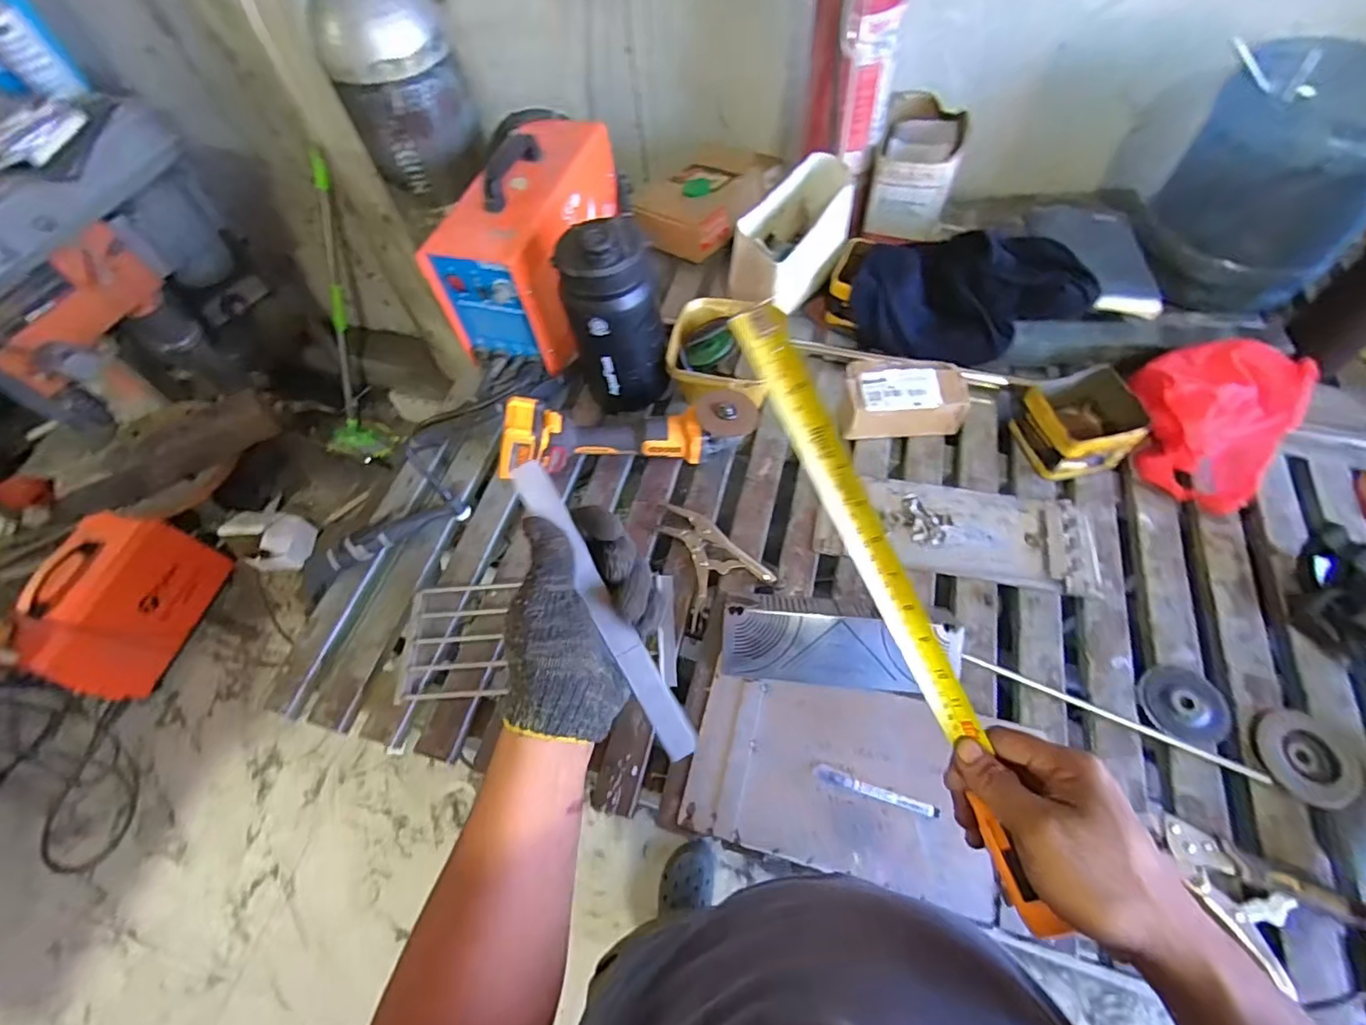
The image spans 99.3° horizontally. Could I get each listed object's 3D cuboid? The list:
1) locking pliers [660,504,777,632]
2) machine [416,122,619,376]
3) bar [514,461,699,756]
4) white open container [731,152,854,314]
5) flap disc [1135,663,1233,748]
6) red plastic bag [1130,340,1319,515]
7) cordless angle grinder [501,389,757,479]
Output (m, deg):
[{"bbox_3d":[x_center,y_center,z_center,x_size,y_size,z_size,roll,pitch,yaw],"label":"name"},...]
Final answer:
[{"bbox_3d":[0.026,0.057,0.813,0.124,0.032,0.174,-28,61,-12],"label":"locking pliers"},{"bbox_3d":[-0.250,-0.457,0.958,0.175,0.233,0.348,13,61,12],"label":"machine"},{"bbox_3d":[-0.053,0.071,0.413,0.027,0.007,0.237,-32,95,-36],"label":"bar"},{"bbox_3d":[0.192,-0.466,0.959,0.120,0.117,0.252,28,65,19],"label":"white open container"},{"bbox_3d":[0.575,0.219,0.663,0.092,0.010,0.088,-2,59,3],"label":"flap disc"},{"bbox_3d":[0.710,-0.125,0.790,0.180,0.121,0.183,25,64,18],"label":"red plastic bag"},{"bbox_3d":[-0.101,-0.120,0.842,0.342,0.093,0.083,-8,59,-1],"label":"cordless angle grinder"}]

